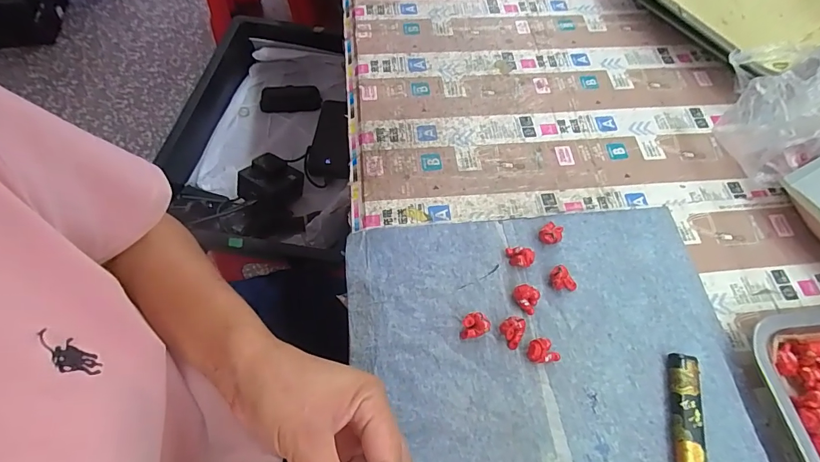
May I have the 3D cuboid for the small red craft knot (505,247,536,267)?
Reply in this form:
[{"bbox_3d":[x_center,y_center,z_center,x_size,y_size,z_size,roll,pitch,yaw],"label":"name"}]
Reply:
[{"bbox_3d":[0.095,0.022,0.354,0.025,0.013,0.018,27,65,11],"label":"small red craft knot"}]

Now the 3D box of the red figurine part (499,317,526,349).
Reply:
[{"bbox_3d":[0.080,0.079,0.324,0.018,0.013,0.021,23,65,9],"label":"red figurine part"}]

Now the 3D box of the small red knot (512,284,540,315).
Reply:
[{"bbox_3d":[0.094,0.056,0.338,0.020,0.012,0.019,1,63,-2],"label":"small red knot"}]

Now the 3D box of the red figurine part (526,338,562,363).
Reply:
[{"bbox_3d":[0.103,0.093,0.318,0.025,0.014,0.017,-6,64,-5],"label":"red figurine part"}]

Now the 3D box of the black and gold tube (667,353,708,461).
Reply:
[{"bbox_3d":[0.203,0.132,0.304,0.020,0.012,0.081,13,64,5],"label":"black and gold tube"}]

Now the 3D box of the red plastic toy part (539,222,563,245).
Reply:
[{"bbox_3d":[0.125,0.003,0.364,0.018,0.015,0.017,1,63,-2],"label":"red plastic toy part"}]

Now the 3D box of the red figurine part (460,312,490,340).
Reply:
[{"bbox_3d":[0.050,0.075,0.325,0.023,0.012,0.017,-9,64,-6],"label":"red figurine part"}]

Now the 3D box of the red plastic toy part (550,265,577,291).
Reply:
[{"bbox_3d":[0.128,0.041,0.344,0.015,0.017,0.023,-41,71,-20],"label":"red plastic toy part"}]

